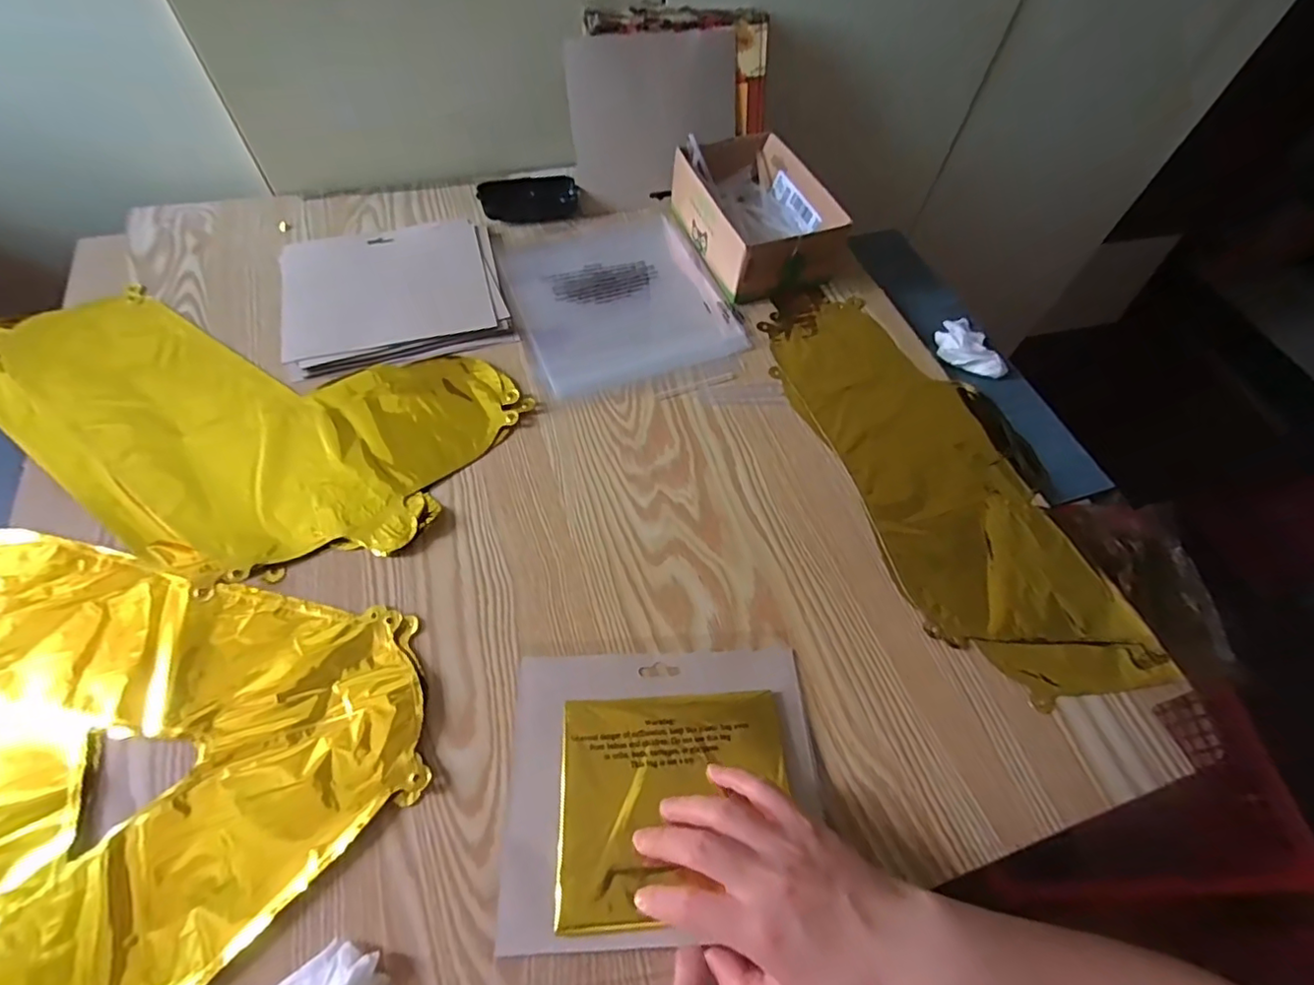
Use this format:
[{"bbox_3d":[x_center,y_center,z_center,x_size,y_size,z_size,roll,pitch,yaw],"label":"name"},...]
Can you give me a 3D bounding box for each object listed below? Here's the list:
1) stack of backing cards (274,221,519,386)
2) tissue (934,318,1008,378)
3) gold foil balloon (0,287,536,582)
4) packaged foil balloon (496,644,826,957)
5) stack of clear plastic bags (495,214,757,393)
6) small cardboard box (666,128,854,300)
[{"bbox_3d":[-0.259,-0.199,0.565,0.200,0.012,0.177,-15,61,-13],"label":"stack of backing cards"},{"bbox_3d":[0.319,-0.157,0.596,0.057,0.022,0.087,-4,59,-6],"label":"tissue"},{"bbox_3d":[-0.359,-0.059,0.475,0.430,0.018,0.233,13,59,4],"label":"gold foil balloon"},{"bbox_3d":[0.006,0.182,0.363,0.193,0.016,0.163,-1,59,-5],"label":"packaged foil balloon"},{"bbox_3d":[-0.042,-0.210,0.600,0.211,0.011,0.234,-17,61,-14],"label":"stack of clear plastic bags"},{"bbox_3d":[0.108,-0.304,0.627,0.140,0.067,0.194,-19,62,-15],"label":"small cardboard box"}]

